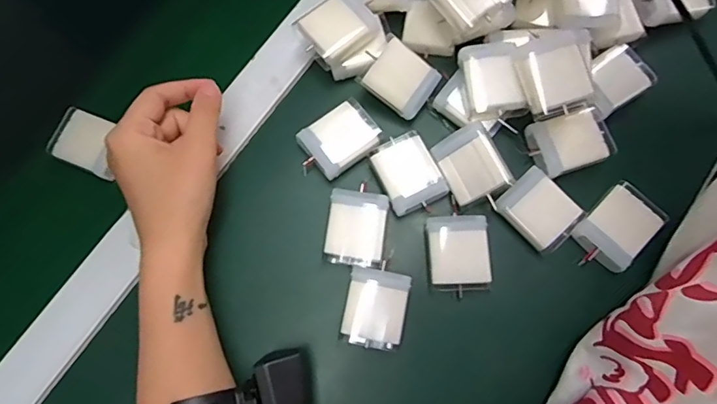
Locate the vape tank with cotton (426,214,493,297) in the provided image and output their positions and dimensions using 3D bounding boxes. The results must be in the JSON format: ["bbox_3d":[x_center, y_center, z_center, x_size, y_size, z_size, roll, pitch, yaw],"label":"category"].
[{"bbox_3d":[0.070,0.037,0.347,0.041,0.020,0.051,-4,77,1],"label":"vape tank with cotton"}]

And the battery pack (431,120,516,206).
[{"bbox_3d":[0.079,-0.027,0.347,0.041,0.006,0.051,-30,79,24],"label":"battery pack"}]

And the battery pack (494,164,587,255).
[{"bbox_3d":[0.127,0.007,0.350,0.043,0.014,0.051,-41,79,-7],"label":"battery pack"}]

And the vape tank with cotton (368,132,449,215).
[{"bbox_3d":[0.036,-0.022,0.359,0.041,0.012,0.054,-26,78,-4],"label":"vape tank with cotton"}]

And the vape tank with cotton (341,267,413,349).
[{"bbox_3d":[0.012,0.073,0.343,0.040,0.027,0.051,11,78,4],"label":"vape tank with cotton"}]

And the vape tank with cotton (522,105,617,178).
[{"bbox_3d":[0.155,-0.045,0.358,0.054,0.010,0.041,-20,77,-3],"label":"vape tank with cotton"}]

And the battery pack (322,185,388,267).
[{"bbox_3d":[-0.001,0.019,0.353,0.041,0.018,0.053,7,77,3],"label":"battery pack"}]

